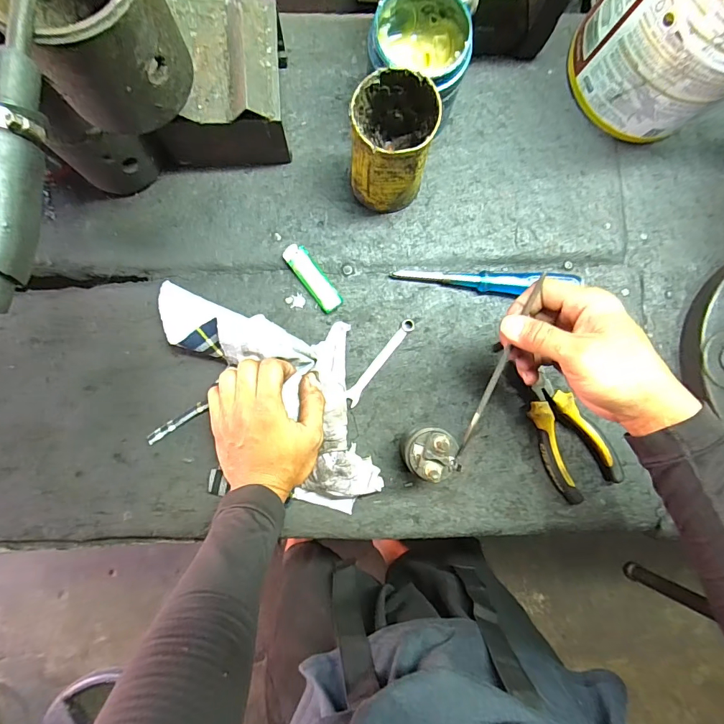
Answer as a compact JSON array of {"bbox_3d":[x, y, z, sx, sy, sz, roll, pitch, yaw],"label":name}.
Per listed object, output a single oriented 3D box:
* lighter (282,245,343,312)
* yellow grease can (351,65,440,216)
[{"bbox_3d":[-0.052,-0.088,0.429,0.025,0.012,0.078,-36,89,-3],"label":"lighter"},{"bbox_3d":[0.028,-0.202,0.387,0.071,0.112,0.075,0,87,-2],"label":"yellow grease can"}]

